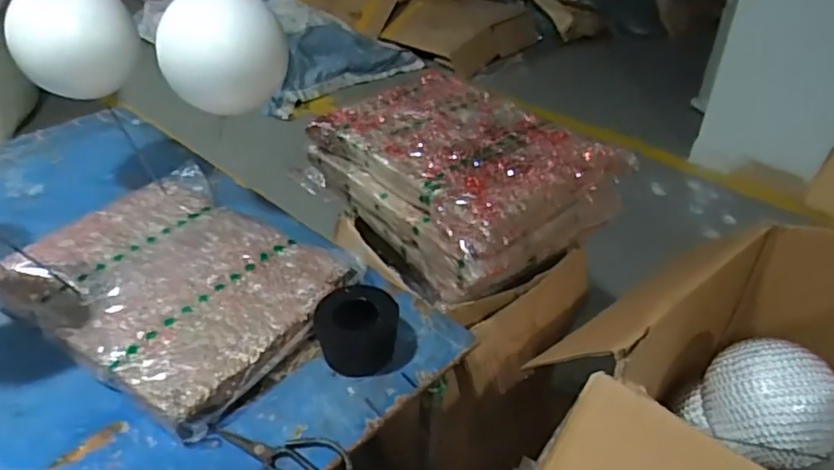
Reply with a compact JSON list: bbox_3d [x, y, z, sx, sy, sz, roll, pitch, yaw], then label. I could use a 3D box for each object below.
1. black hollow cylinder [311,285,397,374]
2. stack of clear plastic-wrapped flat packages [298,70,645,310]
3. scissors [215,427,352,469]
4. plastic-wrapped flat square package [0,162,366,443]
[{"bbox_3d":[-0.083,0.134,0.846,0.112,0.082,0.110,1,35,3],"label":"black hollow cylinder"},{"bbox_3d":[0.073,-0.121,1.182,0.388,0.170,0.504,-27,44,-30],"label":"stack of clear plastic-wrapped flat packages"},{"bbox_3d":[-0.169,0.270,0.721,0.177,0.014,0.090,16,40,21],"label":"scissors"},{"bbox_3d":[-0.376,0.066,0.973,0.533,0.063,0.403,23,42,30],"label":"plastic-wrapped flat square package"}]

